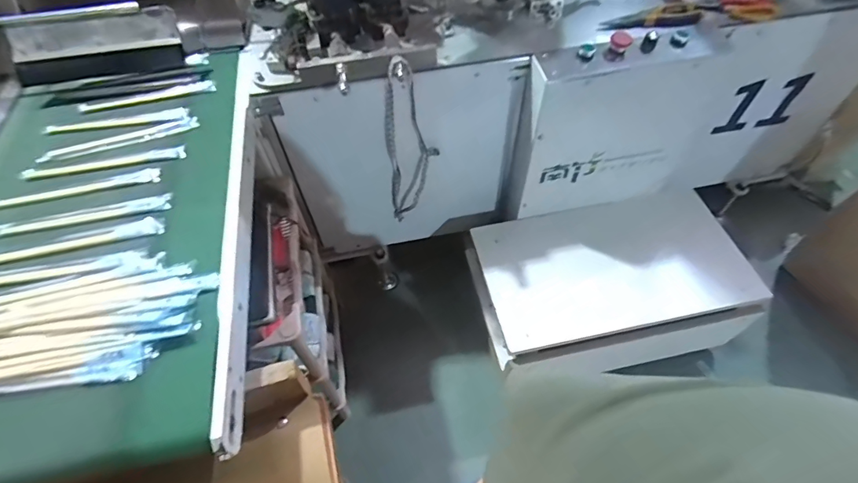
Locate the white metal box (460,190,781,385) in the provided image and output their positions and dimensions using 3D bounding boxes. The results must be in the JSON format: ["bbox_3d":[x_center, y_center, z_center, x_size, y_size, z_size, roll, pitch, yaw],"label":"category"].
[{"bbox_3d":[0.412,0.077,0.972,0.581,0.126,0.338,-8,55,-4],"label":"white metal box"}]

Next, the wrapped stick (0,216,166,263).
[{"bbox_3d":[-0.457,0.000,0.548,0.223,0.008,0.029,-13,56,-6],"label":"wrapped stick"}]

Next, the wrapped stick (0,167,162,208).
[{"bbox_3d":[-0.496,-0.075,0.598,0.229,0.007,0.028,-12,55,-6],"label":"wrapped stick"}]

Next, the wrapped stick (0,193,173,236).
[{"bbox_3d":[-0.461,-0.035,0.569,0.223,0.004,0.028,-11,55,-5],"label":"wrapped stick"}]

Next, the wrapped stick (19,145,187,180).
[{"bbox_3d":[-0.469,-0.115,0.624,0.219,0.009,0.024,-11,55,-5],"label":"wrapped stick"}]

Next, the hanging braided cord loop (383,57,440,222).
[{"bbox_3d":[-0.037,-0.183,0.873,0.106,0.391,0.034,-3,55,0],"label":"hanging braided cord loop"}]

